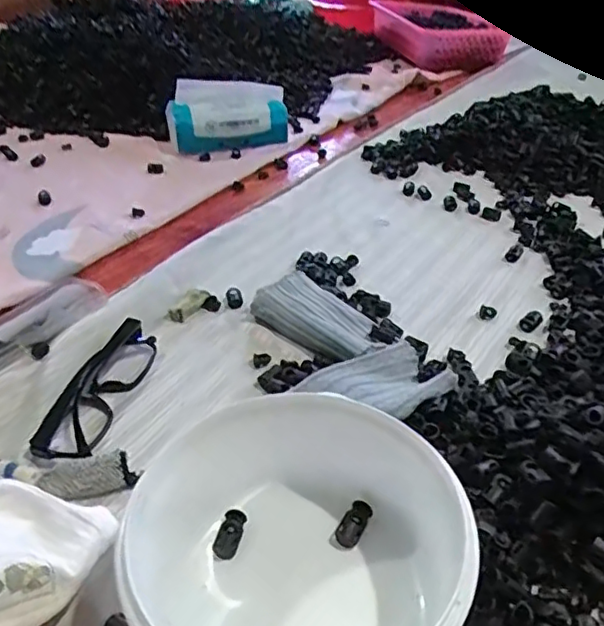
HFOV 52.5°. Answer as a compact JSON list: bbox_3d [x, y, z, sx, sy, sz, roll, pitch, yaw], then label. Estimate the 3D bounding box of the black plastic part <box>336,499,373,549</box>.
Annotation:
[{"bbox_3d":[0.031,0.125,0.361,0.013,0.010,0.029,19,40,27],"label":"black plastic part"}]

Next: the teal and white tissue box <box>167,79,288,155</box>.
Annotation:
[{"bbox_3d":[-0.103,-0.267,0.846,0.162,0.080,0.060,-8,35,-9],"label":"teal and white tissue box"}]

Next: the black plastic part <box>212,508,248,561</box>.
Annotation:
[{"bbox_3d":[-0.041,0.129,0.359,0.014,0.008,0.029,11,37,18],"label":"black plastic part"}]

